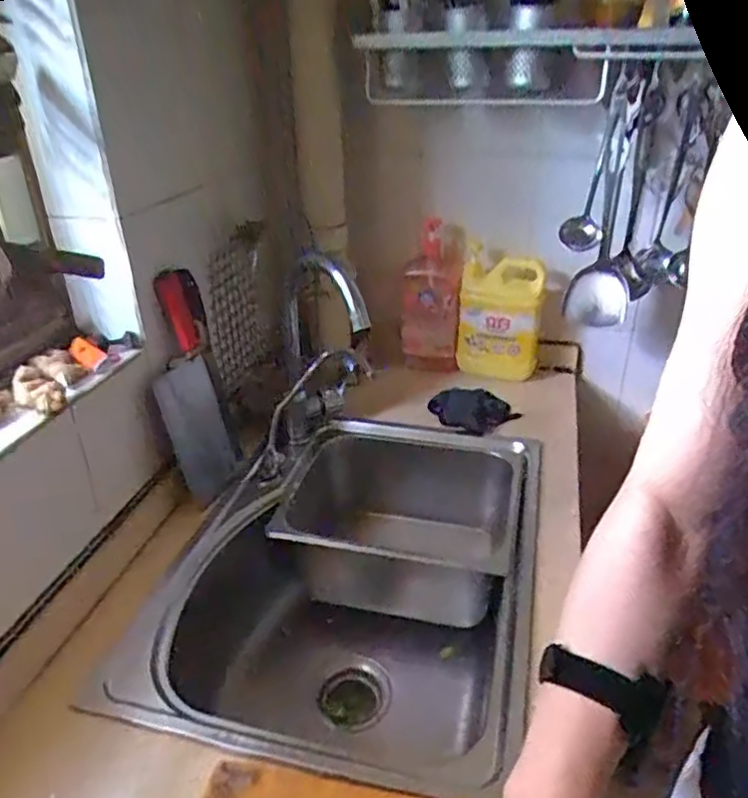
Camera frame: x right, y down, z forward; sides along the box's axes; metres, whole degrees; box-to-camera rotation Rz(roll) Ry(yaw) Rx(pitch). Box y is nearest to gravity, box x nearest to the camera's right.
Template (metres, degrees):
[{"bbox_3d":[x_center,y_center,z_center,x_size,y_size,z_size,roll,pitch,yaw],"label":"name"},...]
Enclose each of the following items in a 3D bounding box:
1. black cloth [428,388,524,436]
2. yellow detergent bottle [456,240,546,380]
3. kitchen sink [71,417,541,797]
[{"bbox_3d":[0.168,0.018,1.077,0.137,0.032,0.098,21,36,38],"label":"black cloth"},{"bbox_3d":[0.222,-0.149,1.130,0.142,0.213,0.070,3,30,6],"label":"yellow detergent bottle"},{"bbox_3d":[-0.026,0.269,0.857,0.455,0.235,0.589,7,30,13],"label":"kitchen sink"}]

